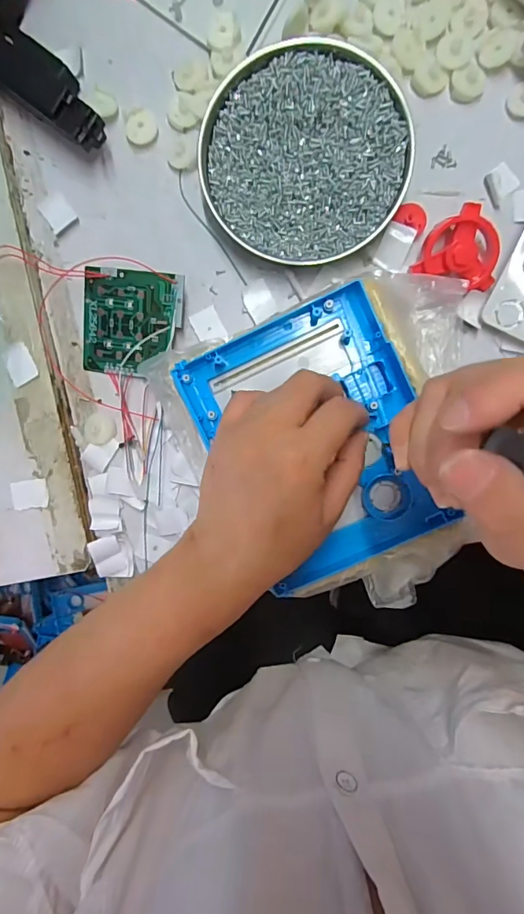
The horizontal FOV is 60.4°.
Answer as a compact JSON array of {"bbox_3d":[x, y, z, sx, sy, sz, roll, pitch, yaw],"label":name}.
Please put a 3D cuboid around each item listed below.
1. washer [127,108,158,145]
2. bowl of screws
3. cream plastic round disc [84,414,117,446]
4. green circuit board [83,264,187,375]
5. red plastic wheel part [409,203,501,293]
[{"bbox_3d":[-0.084,-0.230,0.314,0.021,0.007,0.018,-26,92,4],"label":"washer"},{"bbox_3d":[0.028,-0.201,0.303,0.131,0.024,0.130,0,94,3],"label":"bowl of screws"},{"bbox_3d":[-0.121,-0.020,0.337,0.024,0.004,0.022,0,94,3],"label":"cream plastic round disc"},{"bbox_3d":[-0.094,-0.095,0.321,0.072,0.006,0.071,9,104,9],"label":"green circuit board"},{"bbox_3d":[0.134,-0.141,0.302,0.052,0.020,0.046,15,94,2],"label":"red plastic wheel part"}]

